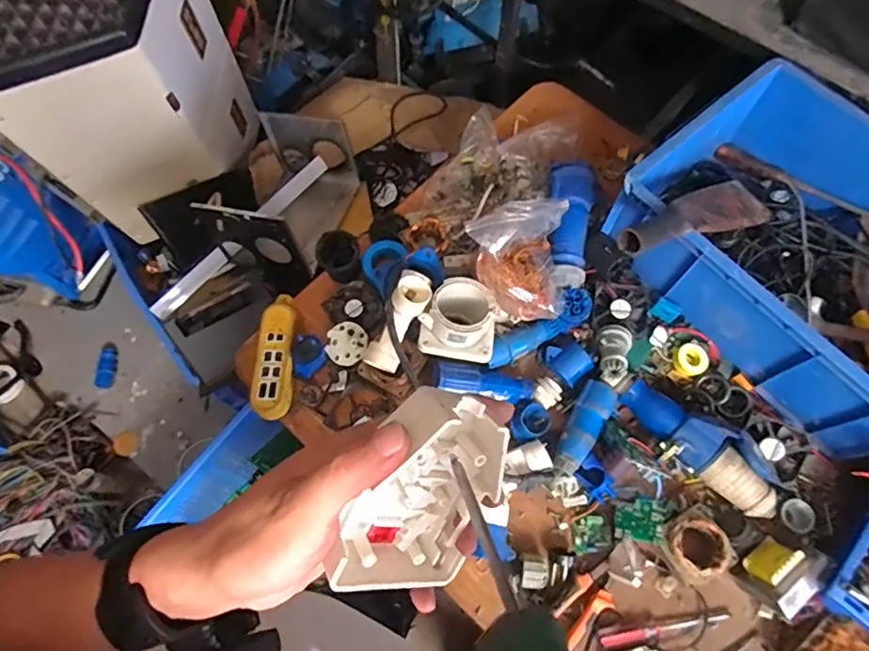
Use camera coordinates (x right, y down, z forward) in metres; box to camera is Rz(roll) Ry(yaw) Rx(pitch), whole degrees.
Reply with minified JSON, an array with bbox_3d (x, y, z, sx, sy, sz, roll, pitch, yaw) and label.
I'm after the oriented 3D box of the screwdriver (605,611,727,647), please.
[{"bbox_3d":[0.300,0.392,0.688,0.171,0.018,0.014,-8,68,-3],"label":"screwdriver"}]

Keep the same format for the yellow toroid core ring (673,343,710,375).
[{"bbox_3d":[0.384,0.052,0.802,0.048,0.013,0.046,0,68,0],"label":"yellow toroid core ring"}]

